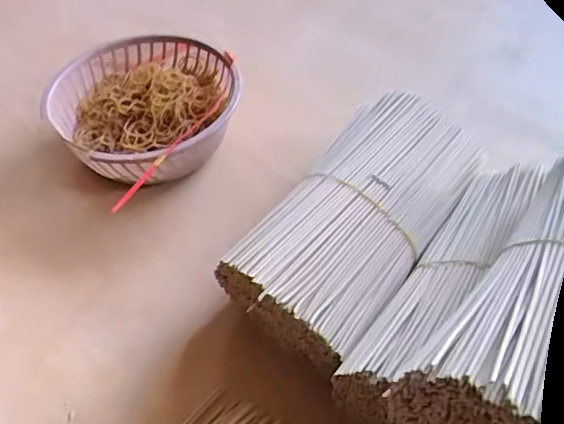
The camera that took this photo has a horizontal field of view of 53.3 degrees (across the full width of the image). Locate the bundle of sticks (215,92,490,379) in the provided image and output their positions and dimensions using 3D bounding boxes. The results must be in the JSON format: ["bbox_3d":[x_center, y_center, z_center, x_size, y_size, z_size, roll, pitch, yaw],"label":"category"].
[{"bbox_3d":[0.088,0.012,0.620,0.160,0.112,0.307,28,60,28],"label":"bundle of sticks"}]

